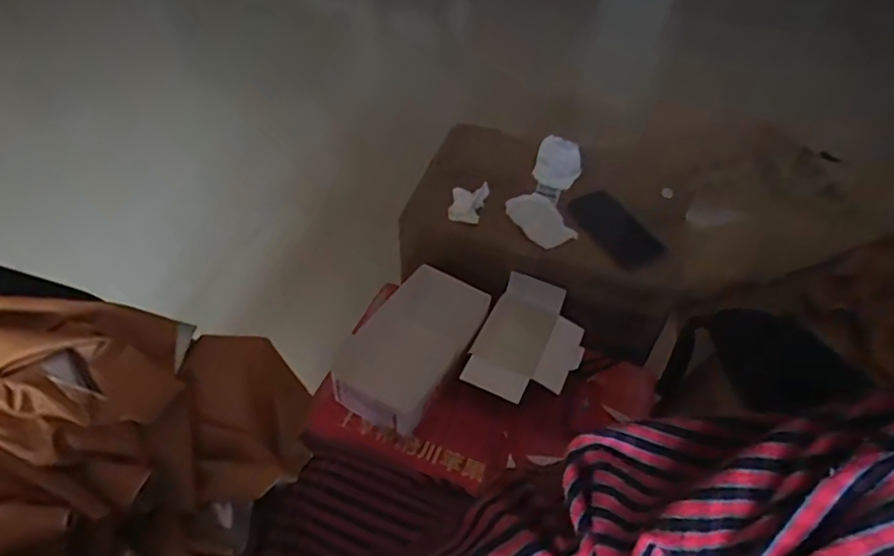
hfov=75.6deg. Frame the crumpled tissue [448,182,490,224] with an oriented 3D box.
[{"bbox_3d":[0.033,-0.119,0.895,0.051,0.028,0.065,15,49,9],"label":"crumpled tissue"}]

